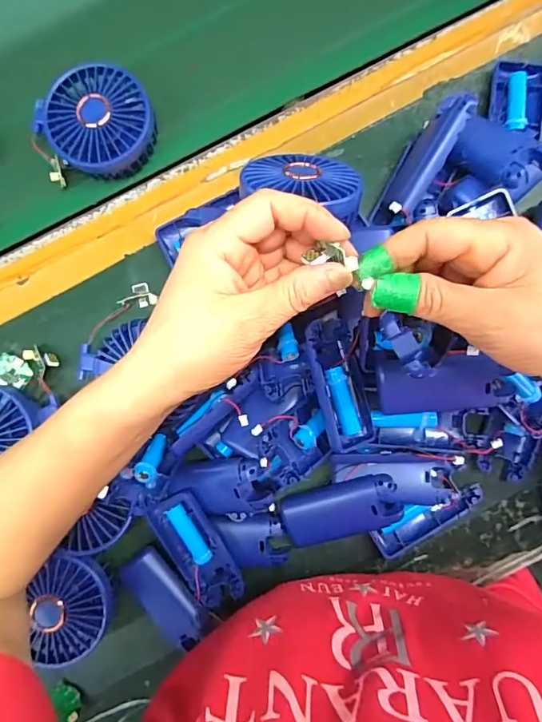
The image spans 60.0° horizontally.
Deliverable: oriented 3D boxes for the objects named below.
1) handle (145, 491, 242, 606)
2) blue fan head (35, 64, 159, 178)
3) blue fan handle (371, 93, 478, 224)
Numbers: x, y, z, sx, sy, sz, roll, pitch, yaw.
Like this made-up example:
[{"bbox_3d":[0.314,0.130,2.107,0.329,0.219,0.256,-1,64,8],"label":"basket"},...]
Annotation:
[{"bbox_3d":[-0.060,0.152,0.380,0.043,0.024,0.093,-30,86,-1],"label":"handle"},{"bbox_3d":[-0.146,-0.203,0.404,0.087,0.044,0.089,0,86,1],"label":"blue fan head"},{"bbox_3d":[0.117,-0.152,0.362,0.028,0.025,0.105,33,105,3],"label":"blue fan handle"}]

